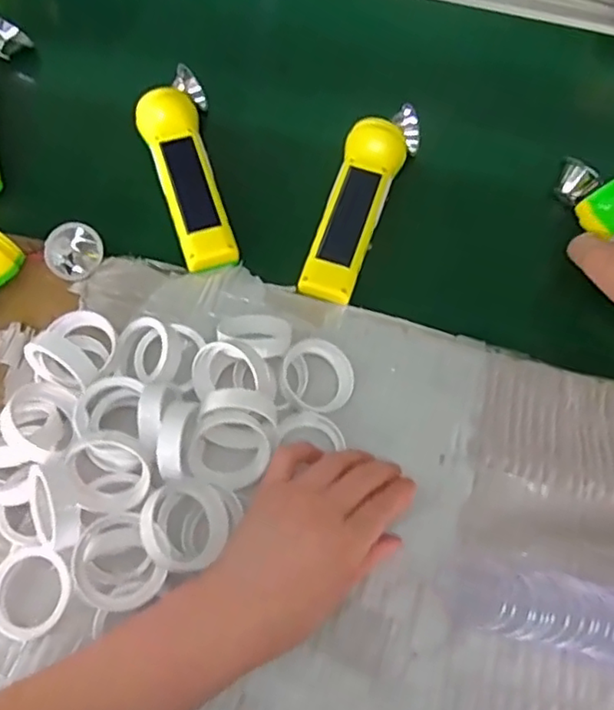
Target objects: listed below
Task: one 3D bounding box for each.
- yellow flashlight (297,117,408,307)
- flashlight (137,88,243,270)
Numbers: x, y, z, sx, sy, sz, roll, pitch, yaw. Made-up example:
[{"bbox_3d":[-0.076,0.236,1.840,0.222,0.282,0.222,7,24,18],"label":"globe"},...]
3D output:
[{"bbox_3d":[0.039,-0.117,0.494,0.047,0.038,0.160,17,68,5],"label":"yellow flashlight"},{"bbox_3d":[-0.099,-0.145,0.500,0.050,0.040,0.154,-17,69,-8],"label":"flashlight"}]

